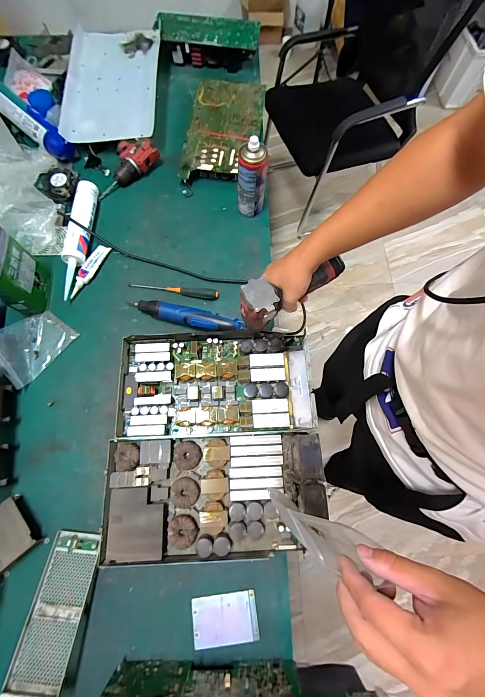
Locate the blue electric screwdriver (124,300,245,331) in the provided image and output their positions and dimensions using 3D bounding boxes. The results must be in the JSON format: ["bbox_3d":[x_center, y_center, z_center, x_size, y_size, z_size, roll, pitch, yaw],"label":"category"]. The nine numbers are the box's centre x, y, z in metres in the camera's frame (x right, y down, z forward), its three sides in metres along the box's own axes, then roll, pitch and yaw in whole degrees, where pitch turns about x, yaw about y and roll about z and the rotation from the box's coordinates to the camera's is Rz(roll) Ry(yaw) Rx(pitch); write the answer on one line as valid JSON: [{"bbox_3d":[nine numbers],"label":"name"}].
[{"bbox_3d":[-0.129,-0.076,0.679,0.263,0.034,0.048,15,72,5],"label":"blue electric screwdriver"}]

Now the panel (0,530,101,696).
[{"bbox_3d":[-0.308,0.432,0.501,0.085,0.018,0.220,5,59,1],"label":"panel"}]

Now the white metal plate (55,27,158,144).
[{"bbox_3d":[-0.361,-0.732,0.842,0.232,0.023,0.370,3,81,-7],"label":"white metal plate"}]

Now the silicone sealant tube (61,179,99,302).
[{"bbox_3d":[-0.394,-0.264,0.729,0.054,0.050,0.297,6,72,2],"label":"silicone sealant tube"}]

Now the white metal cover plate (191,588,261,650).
[{"bbox_3d":[-0.030,0.463,0.522,0.108,0.012,0.070,-7,72,-3],"label":"white metal cover plate"}]

